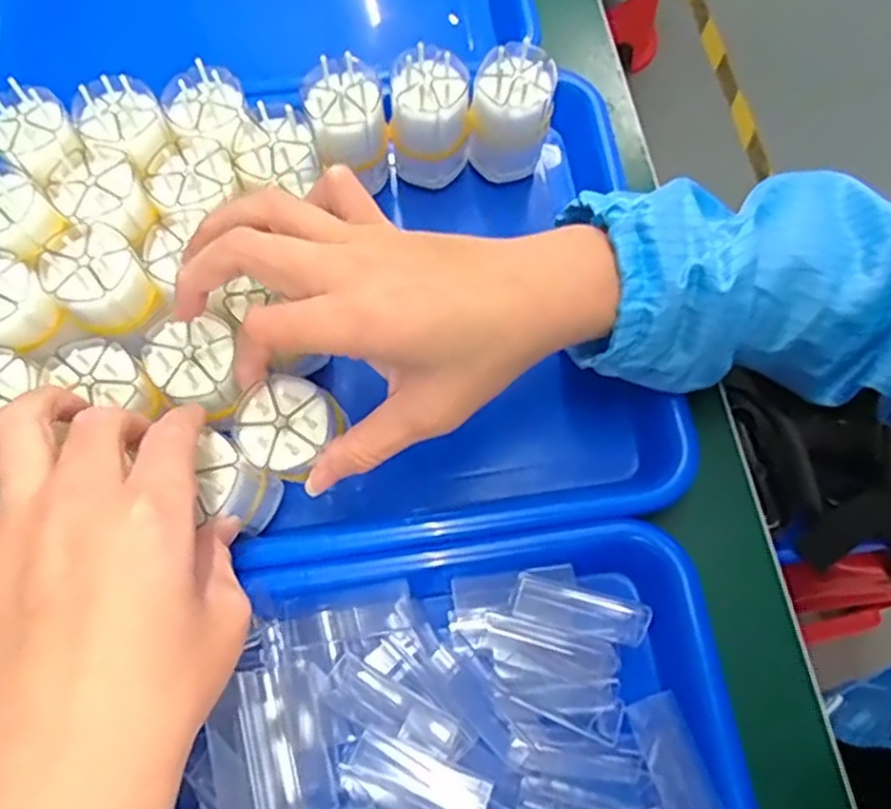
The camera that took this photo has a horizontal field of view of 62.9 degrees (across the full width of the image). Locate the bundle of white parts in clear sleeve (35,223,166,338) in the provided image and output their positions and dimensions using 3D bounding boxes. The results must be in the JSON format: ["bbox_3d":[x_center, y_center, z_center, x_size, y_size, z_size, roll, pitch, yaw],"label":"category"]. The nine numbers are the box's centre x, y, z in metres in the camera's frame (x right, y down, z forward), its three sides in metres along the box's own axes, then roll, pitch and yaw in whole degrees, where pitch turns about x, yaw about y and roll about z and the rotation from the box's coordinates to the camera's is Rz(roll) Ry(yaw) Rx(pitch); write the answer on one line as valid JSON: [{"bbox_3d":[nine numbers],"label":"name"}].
[{"bbox_3d":[-0.151,-0.053,0.322,0.038,0.037,0.042,-35,74,-13],"label":"bundle of white parts in clear sleeve"}]

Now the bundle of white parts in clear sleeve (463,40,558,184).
[{"bbox_3d":[0.034,-0.148,0.374,0.042,0.070,0.034,15,71,4],"label":"bundle of white parts in clear sleeve"}]

